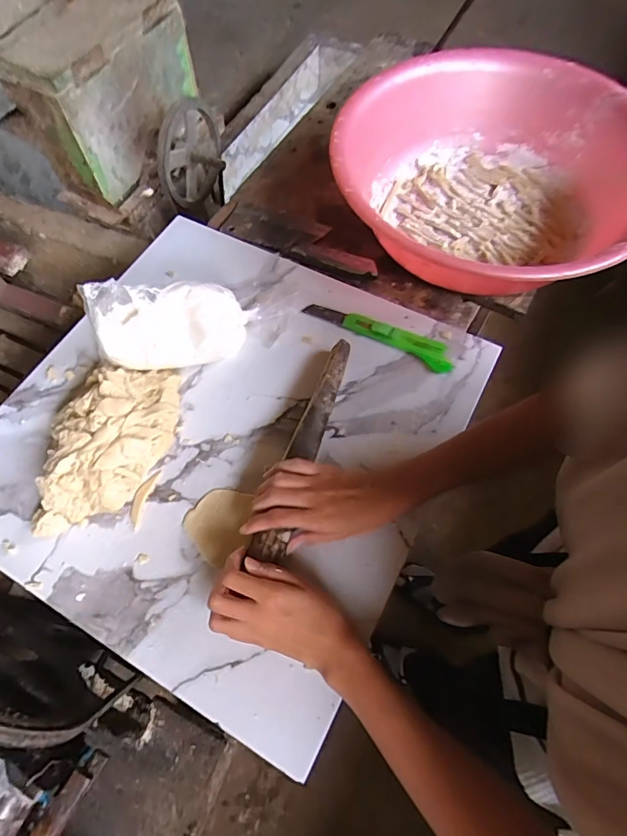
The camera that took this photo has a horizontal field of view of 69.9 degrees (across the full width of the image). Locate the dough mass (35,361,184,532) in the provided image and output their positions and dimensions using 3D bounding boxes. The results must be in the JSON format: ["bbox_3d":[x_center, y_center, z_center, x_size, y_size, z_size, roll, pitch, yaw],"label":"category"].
[{"bbox_3d":[-0.219,0.023,0.486,0.127,0.060,0.182,-1,63,-1],"label":"dough mass"}]

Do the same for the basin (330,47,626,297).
[{"bbox_3d":[0.234,-0.310,0.600,0.388,0.129,0.399,0,63,-1],"label":"basin"}]

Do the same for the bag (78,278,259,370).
[{"bbox_3d":[-0.158,-0.104,0.512,0.169,0.111,0.067,-19,65,-10],"label":"bag"}]

